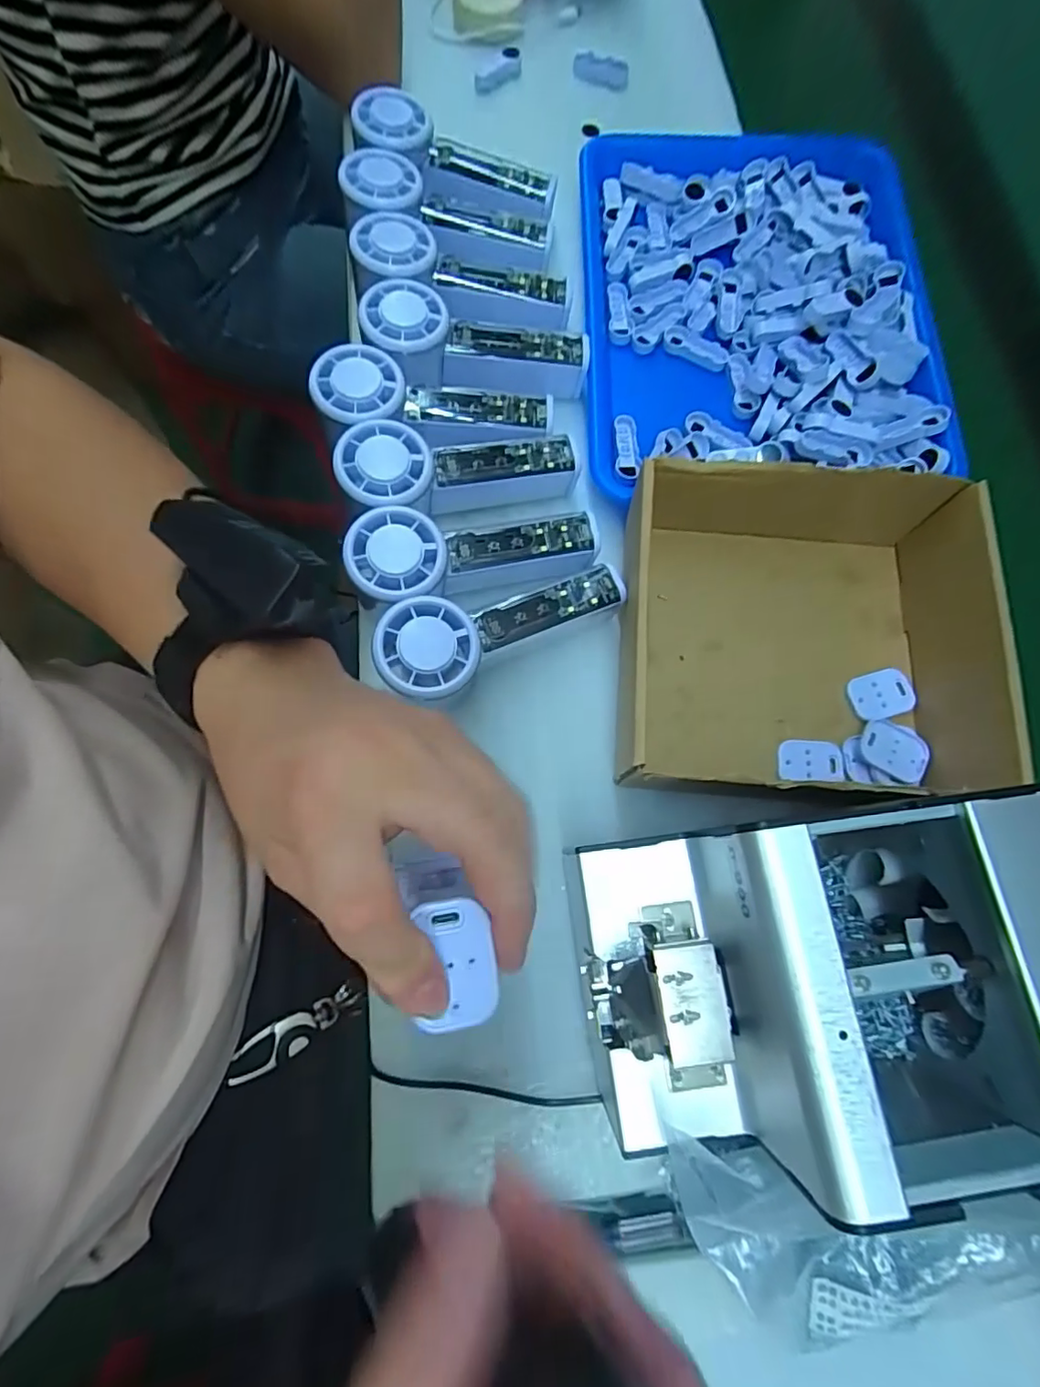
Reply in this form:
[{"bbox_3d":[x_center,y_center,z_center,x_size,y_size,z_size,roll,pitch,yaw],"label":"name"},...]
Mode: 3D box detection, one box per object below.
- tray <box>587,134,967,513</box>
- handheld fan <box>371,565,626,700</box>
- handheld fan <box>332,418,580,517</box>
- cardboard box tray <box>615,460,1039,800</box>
[{"bbox_3d":[0.176,-0.286,0.434,0.256,0.053,0.331,2,74,1],"label":"tray"},{"bbox_3d":[-0.009,-0.038,0.334,0.150,0.027,0.053,-19,74,-22],"label":"handheld fan"},{"bbox_3d":[-0.040,-0.141,0.370,0.153,0.047,0.064,-8,63,-19],"label":"handheld fan"},{"bbox_3d":[0.177,-0.037,0.347,0.224,0.067,0.189,3,74,1],"label":"cardboard box tray"}]

